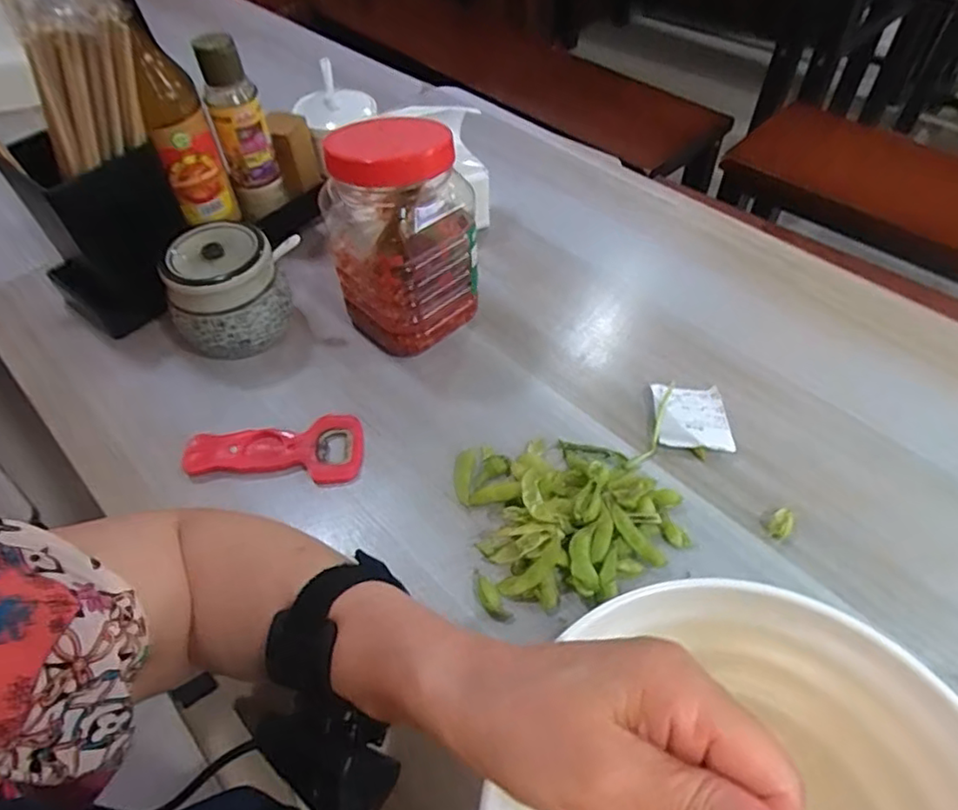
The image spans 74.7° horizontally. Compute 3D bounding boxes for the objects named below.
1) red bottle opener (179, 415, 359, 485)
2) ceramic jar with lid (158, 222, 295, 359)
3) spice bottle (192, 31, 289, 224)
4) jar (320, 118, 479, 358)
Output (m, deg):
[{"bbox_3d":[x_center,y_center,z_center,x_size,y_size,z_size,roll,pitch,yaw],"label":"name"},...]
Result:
[{"bbox_3d":[-0.150,0.037,0.458,0.127,0.011,0.057,-9,52,-4],"label":"red bottle opener"},{"bbox_3d":[-0.200,-0.087,0.509,0.072,0.090,0.081,23,56,19],"label":"ceramic jar with lid"},{"bbox_3d":[-0.211,-0.244,0.557,0.043,0.160,0.045,-18,53,-11],"label":"spice bottle"},{"bbox_3d":[-0.062,-0.128,0.491,0.093,0.168,0.087,35,61,26],"label":"jar"}]

